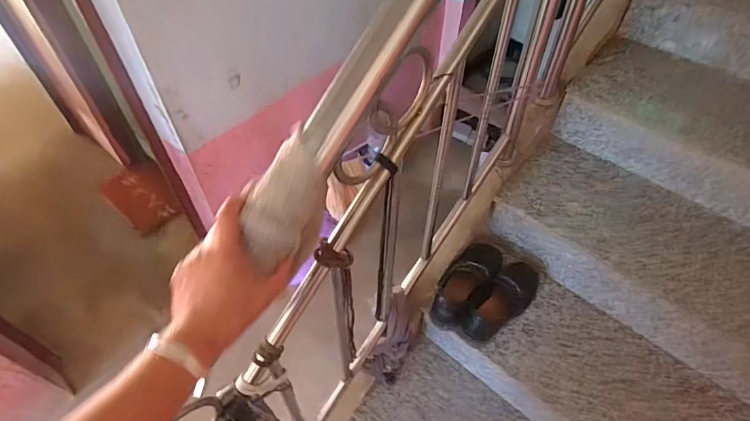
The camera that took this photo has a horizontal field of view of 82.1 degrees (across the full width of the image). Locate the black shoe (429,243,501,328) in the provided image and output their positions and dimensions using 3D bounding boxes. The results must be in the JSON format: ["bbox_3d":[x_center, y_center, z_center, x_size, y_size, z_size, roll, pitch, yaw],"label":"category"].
[{"bbox_3d":[0.203,0.163,0.971,0.104,0.095,0.239,26,55,19],"label":"black shoe"}]

